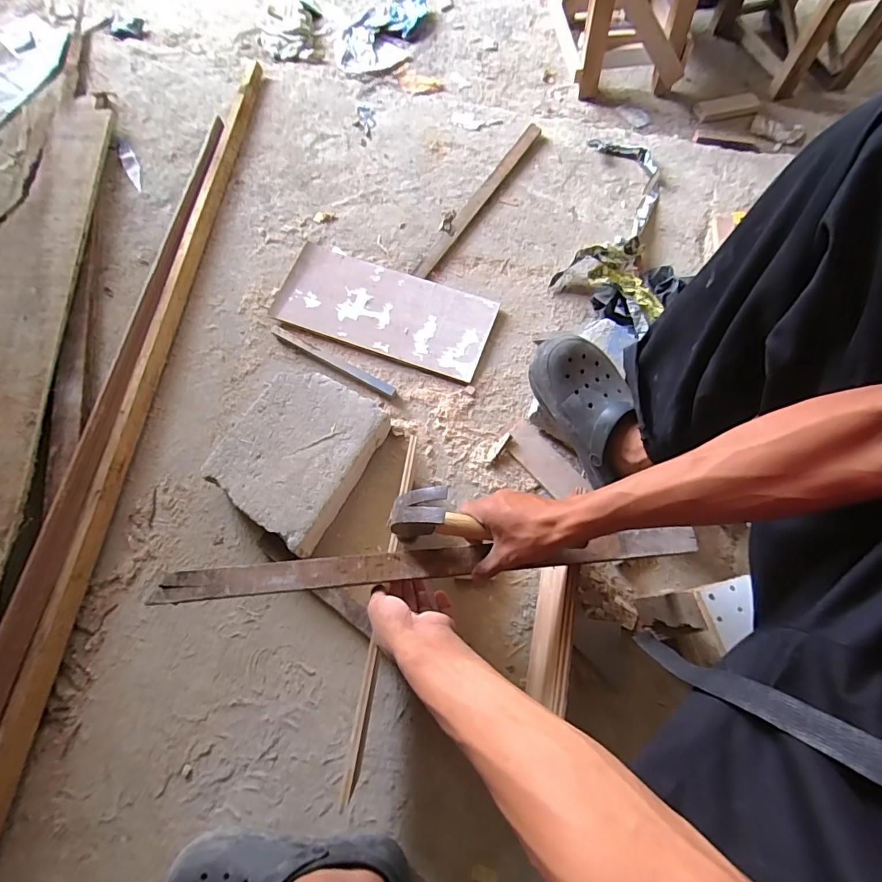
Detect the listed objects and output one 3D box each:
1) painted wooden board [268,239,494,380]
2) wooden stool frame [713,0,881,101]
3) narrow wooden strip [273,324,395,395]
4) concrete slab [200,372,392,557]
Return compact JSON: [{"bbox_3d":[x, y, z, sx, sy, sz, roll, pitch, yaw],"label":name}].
[{"bbox_3d":[-0.106,-0.248,0.866,0.399,0.025,0.183,20,70,9],"label":"painted wooden board"},{"bbox_3d":[0.888,-1.076,1.109,0.305,0.207,0.339,-17,69,-5],"label":"wooden stool frame"},{"bbox_3d":[-0.200,-0.146,0.832,0.269,0.018,0.017,28,72,12],"label":"narrow wooden strip"},{"bbox_3d":[-0.223,0.014,0.718,0.205,0.037,0.242,28,72,12],"label":"concrete slab"}]

